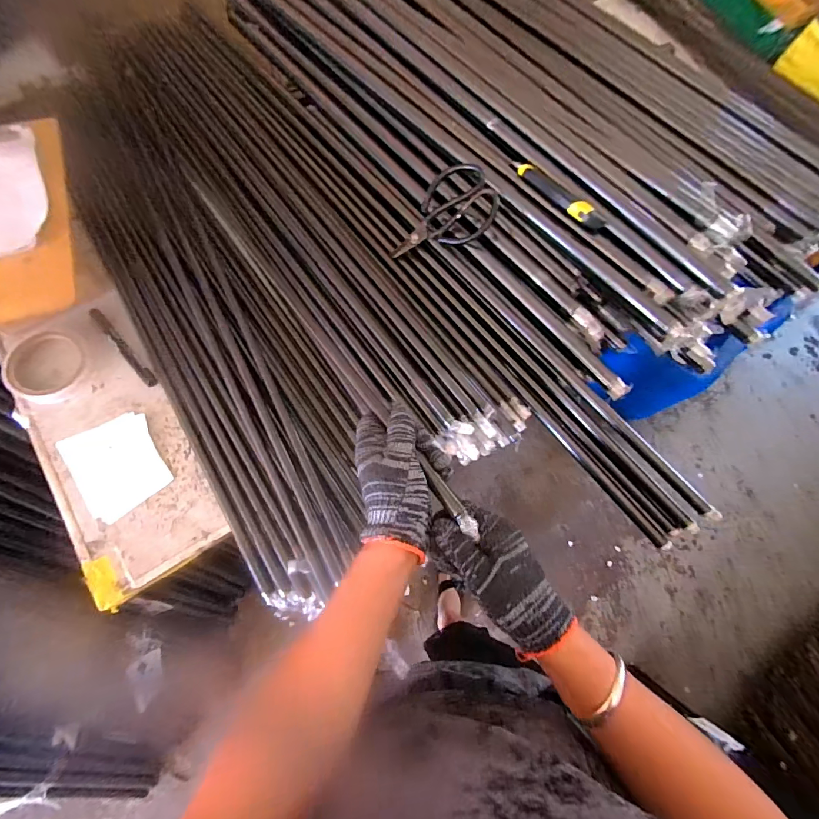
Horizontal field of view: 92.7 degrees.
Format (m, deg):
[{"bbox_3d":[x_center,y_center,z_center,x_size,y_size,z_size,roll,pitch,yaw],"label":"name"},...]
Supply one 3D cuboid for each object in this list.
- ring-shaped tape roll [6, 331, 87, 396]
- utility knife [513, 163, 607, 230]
[{"bbox_3d":[-0.466,-0.061,0.495,0.086,0.014,0.086,19,75,3],"label":"ring-shaped tape roll"},{"bbox_3d":[0.204,-0.294,0.534,0.032,0.018,0.148,-42,79,-15],"label":"utility knife"}]

